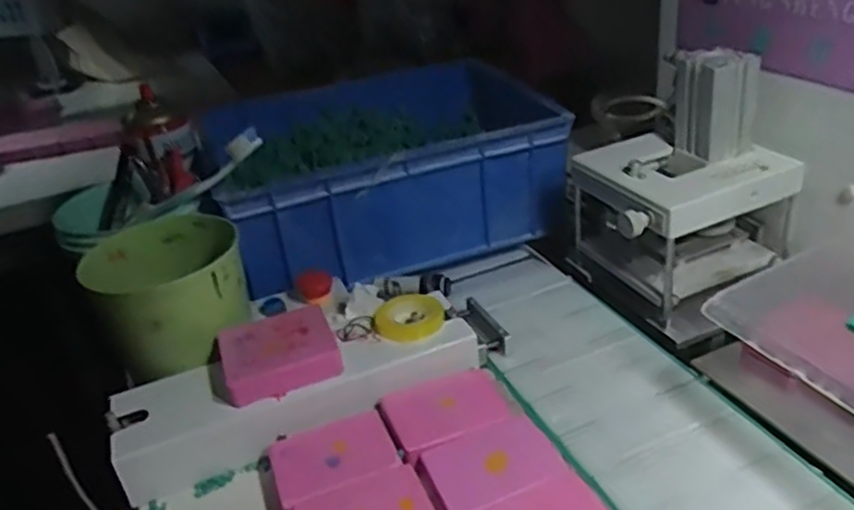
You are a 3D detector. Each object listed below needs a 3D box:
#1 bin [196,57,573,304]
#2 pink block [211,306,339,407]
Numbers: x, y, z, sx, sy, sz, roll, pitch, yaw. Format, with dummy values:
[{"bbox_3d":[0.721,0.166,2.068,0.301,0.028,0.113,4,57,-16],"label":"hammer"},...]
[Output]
[{"bbox_3d":[-0.034,-0.100,0.750,0.379,0.114,0.265,-14,30,-19],"label":"bin"},{"bbox_3d":[-0.107,0.071,0.492,0.084,0.026,0.064,-12,29,-15],"label":"pink block"}]

